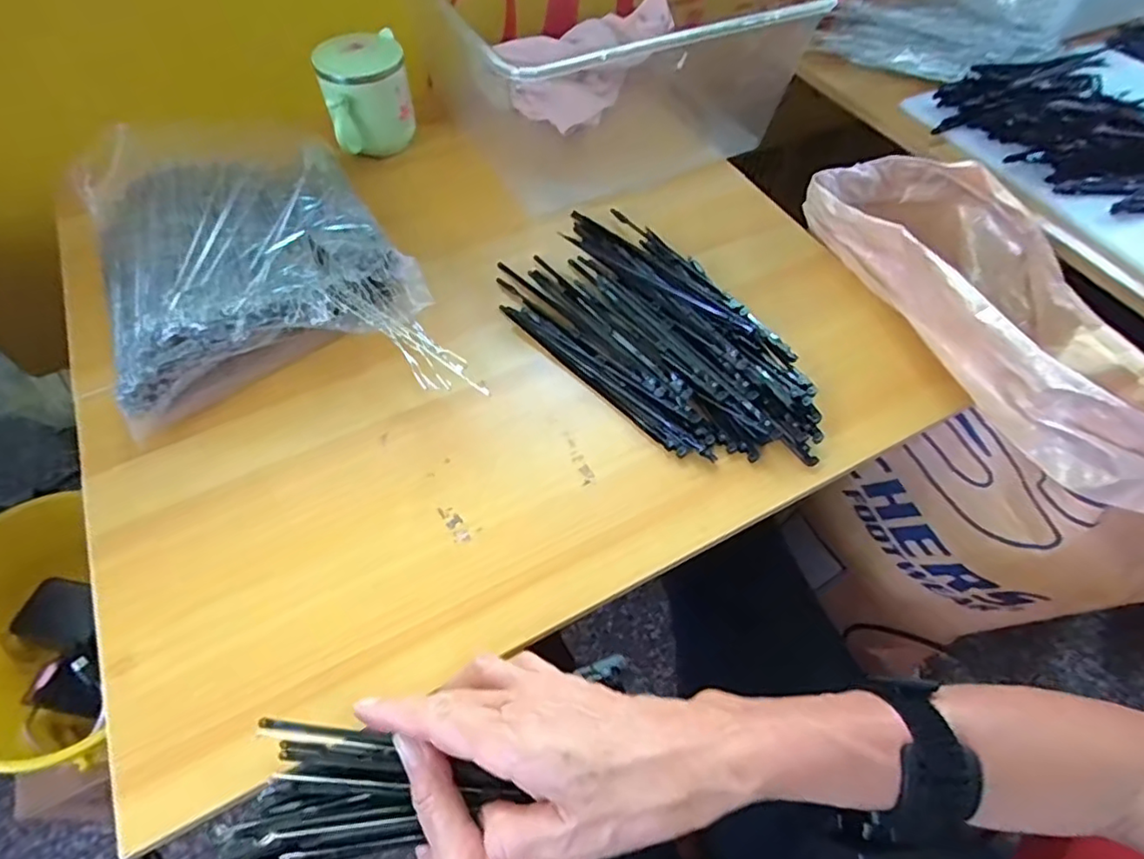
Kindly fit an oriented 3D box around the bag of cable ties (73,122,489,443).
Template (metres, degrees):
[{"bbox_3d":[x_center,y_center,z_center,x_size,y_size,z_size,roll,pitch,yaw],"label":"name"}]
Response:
[{"bbox_3d":[-0.234,-0.117,0.439,0.212,0.056,0.308,-24,61,-17],"label":"bag of cable ties"}]

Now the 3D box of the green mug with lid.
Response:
[{"bbox_3d":[-0.193,-0.315,0.555,0.080,0.080,0.071,-19,60,-15],"label":"green mug with lid"}]

